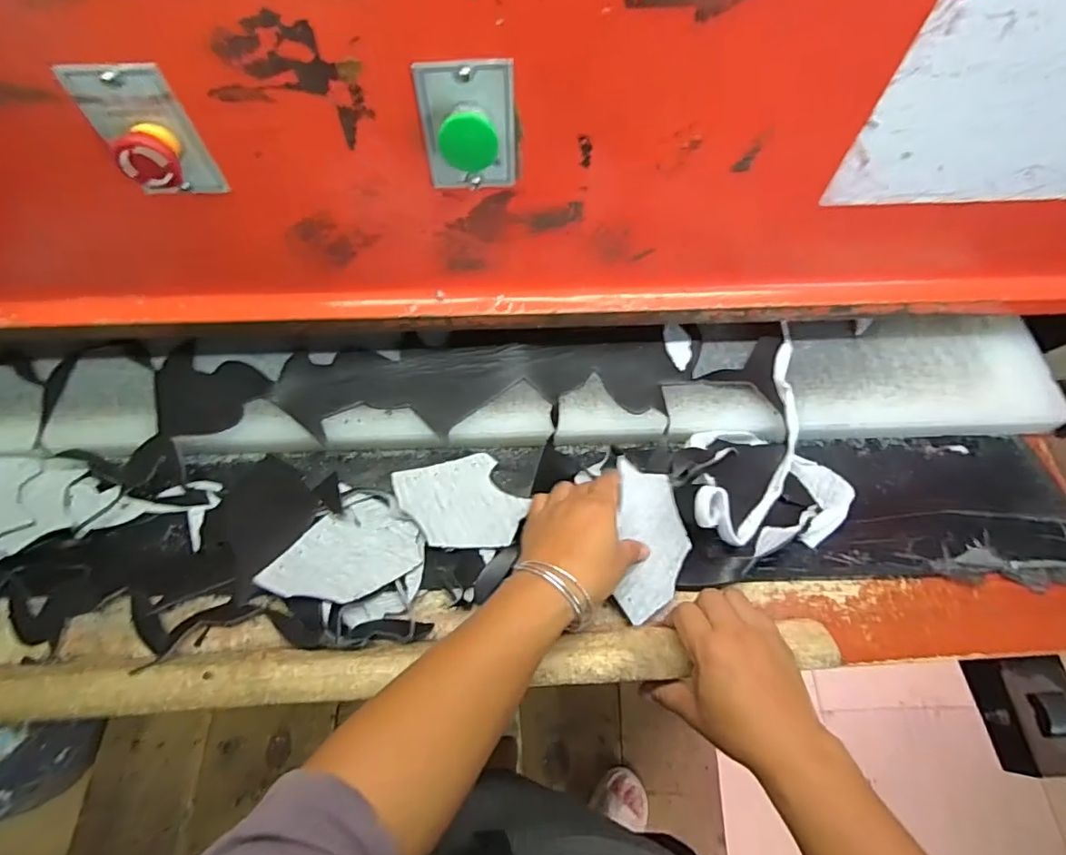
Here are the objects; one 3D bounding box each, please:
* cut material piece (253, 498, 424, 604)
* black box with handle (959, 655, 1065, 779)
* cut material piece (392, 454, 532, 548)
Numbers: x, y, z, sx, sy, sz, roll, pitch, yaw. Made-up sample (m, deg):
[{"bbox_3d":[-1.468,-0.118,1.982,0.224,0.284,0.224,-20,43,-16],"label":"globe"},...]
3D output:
[{"bbox_3d":[-0.166,0.117,0.482,0.101,0.012,0.119,27,43,22],"label":"cut material piece"},{"bbox_3d":[0.458,0.265,0.500,0.064,0.053,0.095,-5,63,-3],"label":"black box with handle"},{"bbox_3d":[-0.069,0.072,0.515,0.109,0.013,0.102,-14,57,-11],"label":"cut material piece"}]

